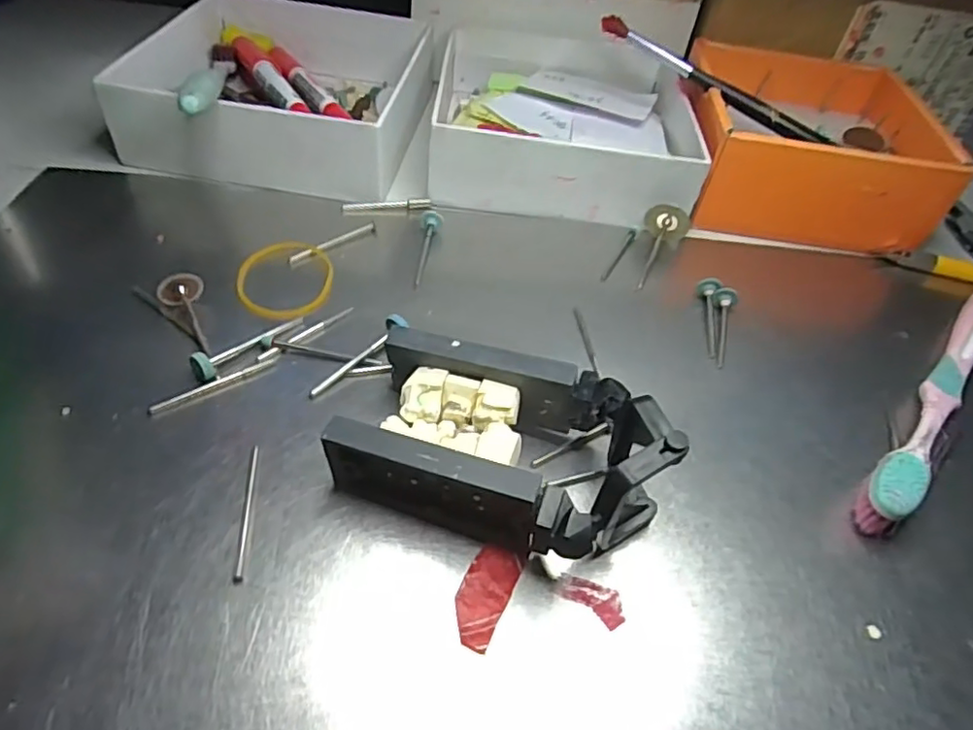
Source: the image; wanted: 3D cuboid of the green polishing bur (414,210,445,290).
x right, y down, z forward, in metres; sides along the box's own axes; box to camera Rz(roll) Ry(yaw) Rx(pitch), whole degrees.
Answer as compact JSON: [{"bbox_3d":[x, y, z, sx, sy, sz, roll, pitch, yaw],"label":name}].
[{"bbox_3d":[-0.027,-0.051,0.279,0.009,0.006,0.044,8,63,0],"label":"green polishing bur"}]

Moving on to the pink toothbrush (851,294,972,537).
[{"bbox_3d":[0.181,0.005,0.244,0.015,0.018,0.178,37,53,24],"label":"pink toothbrush"}]

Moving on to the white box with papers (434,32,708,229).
[{"bbox_3d":[0.040,-0.136,0.343,0.136,0.036,0.137,7,47,-2],"label":"white box with papers"}]

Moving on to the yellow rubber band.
[{"bbox_3d":[-0.083,-0.037,0.258,0.037,0.004,0.048,5,47,-3],"label":"yellow rubber band"}]

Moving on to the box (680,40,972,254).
[{"bbox_3d":[0.166,-0.123,0.338,0.124,0.048,0.127,5,47,-4],"label":"box"}]

